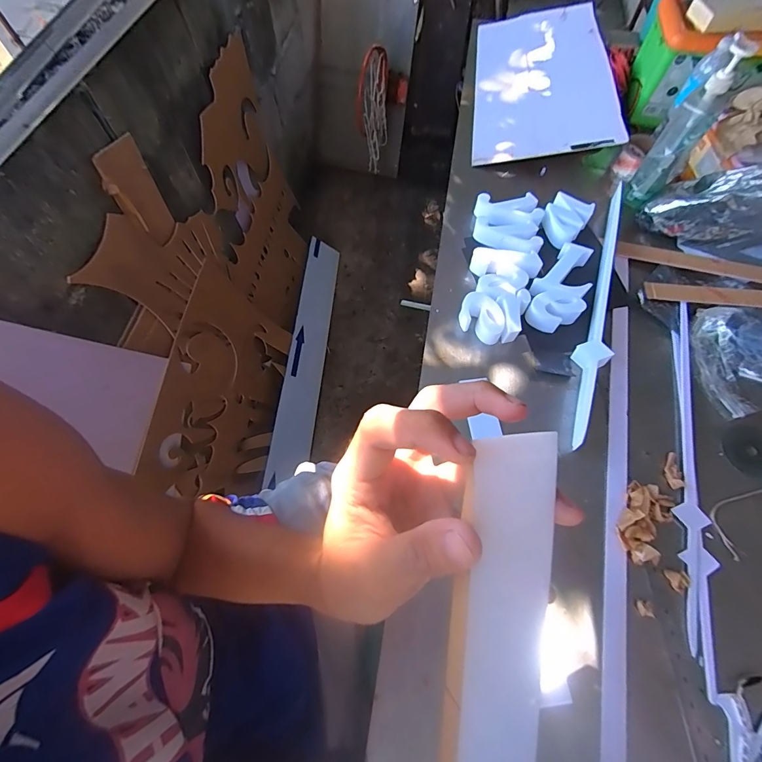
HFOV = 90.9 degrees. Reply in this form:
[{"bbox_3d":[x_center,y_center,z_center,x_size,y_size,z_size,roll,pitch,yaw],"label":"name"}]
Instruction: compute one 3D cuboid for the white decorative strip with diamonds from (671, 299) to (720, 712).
[{"bbox_3d":[0.481,0.133,0.585,0.051,0.018,0.579,13,68,4],"label":"white decorative strip with diamonds"}]

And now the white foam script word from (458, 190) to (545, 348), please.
[{"bbox_3d":[0.238,-0.231,0.728,0.135,0.033,0.356,11,66,4],"label":"white foam script word"}]

